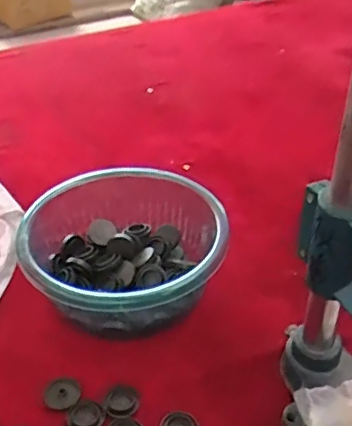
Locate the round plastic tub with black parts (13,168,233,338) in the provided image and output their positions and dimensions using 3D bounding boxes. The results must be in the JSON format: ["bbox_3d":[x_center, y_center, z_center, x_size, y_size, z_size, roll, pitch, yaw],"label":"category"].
[{"bbox_3d":[-0.058,0.047,0.599,0.199,0.096,0.199,-1,36,1],"label":"round plastic tub with black parts"}]

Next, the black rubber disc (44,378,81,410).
[{"bbox_3d":[-0.105,0.166,0.515,0.031,0.009,0.029,-1,36,1],"label":"black rubber disc"}]

